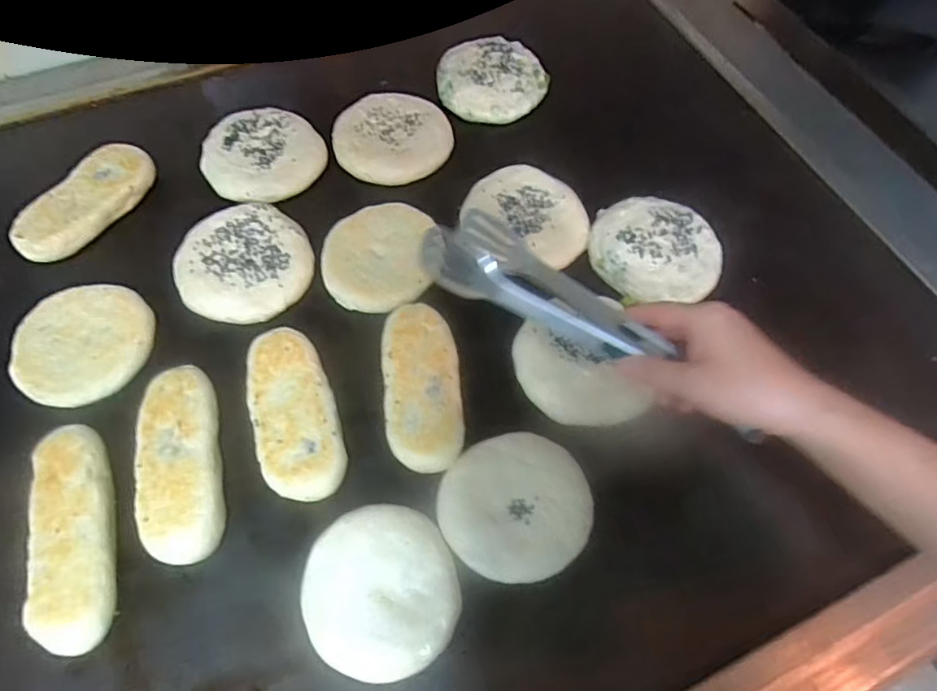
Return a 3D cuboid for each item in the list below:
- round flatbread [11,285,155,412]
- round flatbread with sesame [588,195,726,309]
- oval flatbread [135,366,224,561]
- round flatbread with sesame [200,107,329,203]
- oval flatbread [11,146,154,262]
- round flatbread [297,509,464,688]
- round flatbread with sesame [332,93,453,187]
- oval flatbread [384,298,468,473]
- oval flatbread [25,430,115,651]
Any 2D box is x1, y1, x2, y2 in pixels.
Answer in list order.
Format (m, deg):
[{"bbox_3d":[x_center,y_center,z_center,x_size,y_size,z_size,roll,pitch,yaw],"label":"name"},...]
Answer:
[{"bbox_3d":[-0.330,-0.003,0.491,0.101,0.023,0.110,1,62,-2],"label":"round flatbread"},{"bbox_3d":[0.178,-0.094,0.552,0.116,0.015,0.114,-7,62,-6],"label":"round flatbread with sesame"},{"bbox_3d":[-0.221,0.091,0.445,0.058,0.031,0.149,-12,63,-8],"label":"oval flatbread"},{"bbox_3d":[-0.215,-0.200,0.602,0.118,0.023,0.116,1,62,-2],"label":"round flatbread with sesame"},{"bbox_3d":[-0.371,-0.138,0.560,0.063,0.028,0.142,24,64,11],"label":"oval flatbread"},{"bbox_3d":[-0.062,0.175,0.411,0.104,0.026,0.111,1,62,-2],"label":"round flatbread"},{"bbox_3d":[-0.082,-0.222,0.617,0.117,0.019,0.121,1,62,-2],"label":"round flatbread with sesame"},{"bbox_3d":[-0.038,0.031,0.473,0.061,0.012,0.142,-5,62,-5],"label":"oval flatbread"},{"bbox_3d":[-0.283,0.135,0.415,0.050,0.032,0.157,-14,63,-9],"label":"oval flatbread"}]

